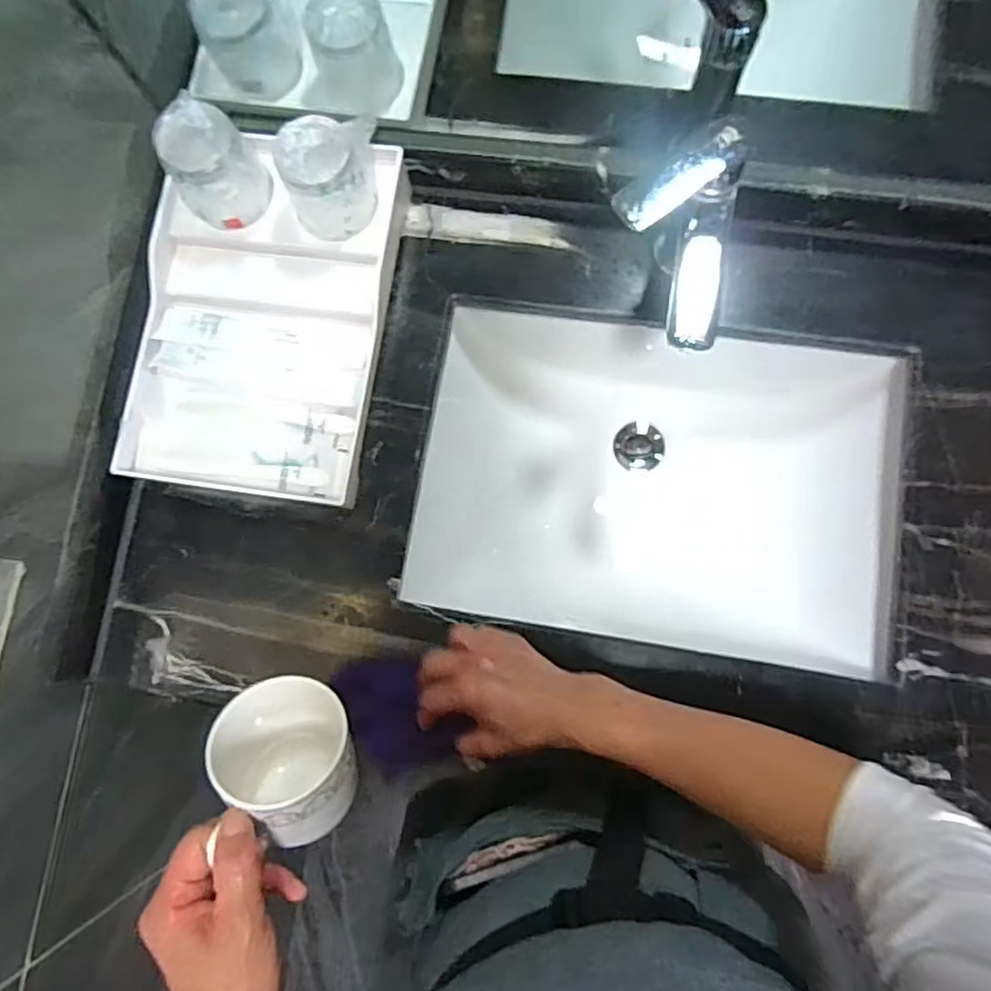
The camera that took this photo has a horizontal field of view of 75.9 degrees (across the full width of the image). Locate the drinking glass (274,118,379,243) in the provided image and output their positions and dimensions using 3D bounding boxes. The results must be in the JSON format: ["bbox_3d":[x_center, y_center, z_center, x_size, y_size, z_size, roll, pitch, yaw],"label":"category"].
[{"bbox_3d":[-0.144,-0.275,0.551,0.072,0.082,0.078,-1,82,4],"label":"drinking glass"}]

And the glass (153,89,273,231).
[{"bbox_3d":[-0.246,-0.285,0.564,0.073,0.083,0.080,-1,82,4],"label":"glass"}]

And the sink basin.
[{"bbox_3d":[0.166,-0.022,0.662,0.422,0.153,0.307,7,82,5],"label":"sink basin"}]

